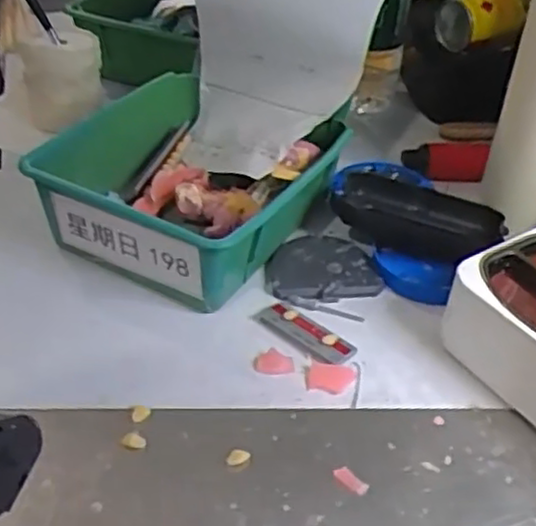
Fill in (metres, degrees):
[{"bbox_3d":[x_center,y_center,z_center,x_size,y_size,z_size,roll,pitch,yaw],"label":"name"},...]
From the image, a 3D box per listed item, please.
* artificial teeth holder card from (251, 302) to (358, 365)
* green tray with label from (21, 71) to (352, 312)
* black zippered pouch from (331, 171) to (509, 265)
[{"bbox_3d":[0.022,0.043,0.432,0.063,0.008,0.024,26,44,24],"label":"artificial teeth holder card"},{"bbox_3d":[-0.050,-0.052,0.499,0.160,0.072,0.178,21,42,19],"label":"green tray with label"},{"bbox_3d":[0.106,-0.032,0.508,0.117,0.035,0.054,18,41,16],"label":"black zippered pouch"}]

